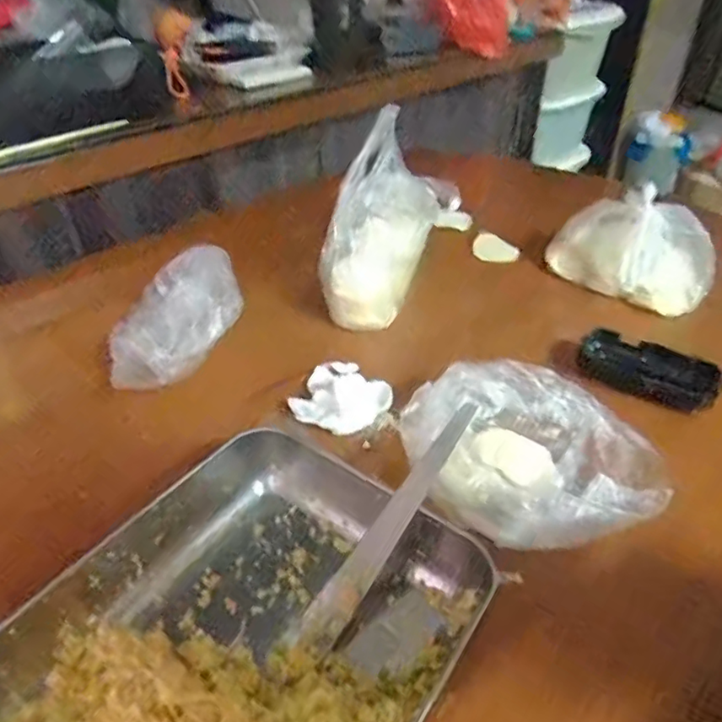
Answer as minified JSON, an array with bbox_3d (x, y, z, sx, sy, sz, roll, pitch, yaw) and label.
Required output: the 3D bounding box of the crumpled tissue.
[{"bbox_3d":[-0.019,0.022,0.476,0.074,0.028,0.078,30,48,33],"label":"crumpled tissue"}]

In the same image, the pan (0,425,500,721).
[{"bbox_3d":[-0.079,0.146,0.305,0.215,0.045,0.251,23,44,28],"label":"pan"}]

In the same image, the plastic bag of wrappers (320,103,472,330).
[{"bbox_3d":[0.035,-0.146,0.584,0.079,0.148,0.207,18,42,23],"label":"plastic bag of wrappers"}]

